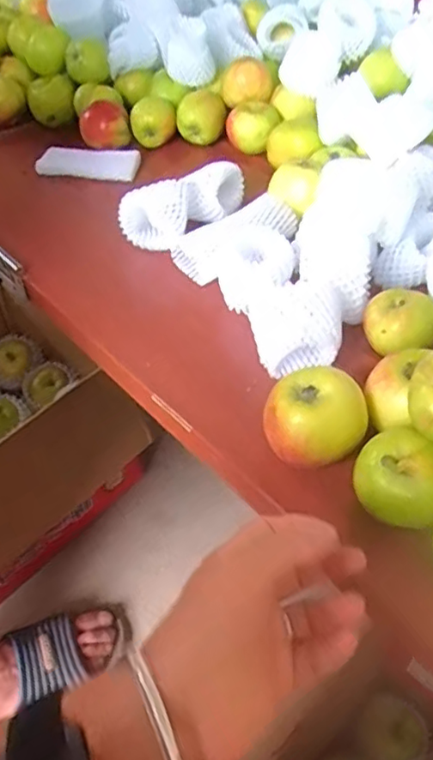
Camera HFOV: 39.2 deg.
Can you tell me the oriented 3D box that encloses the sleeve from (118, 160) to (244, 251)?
[{"bbox_3d":[-0.033,-0.198,0.654,0.062,0.060,0.137,28,54,28],"label":"sleeve"}]

